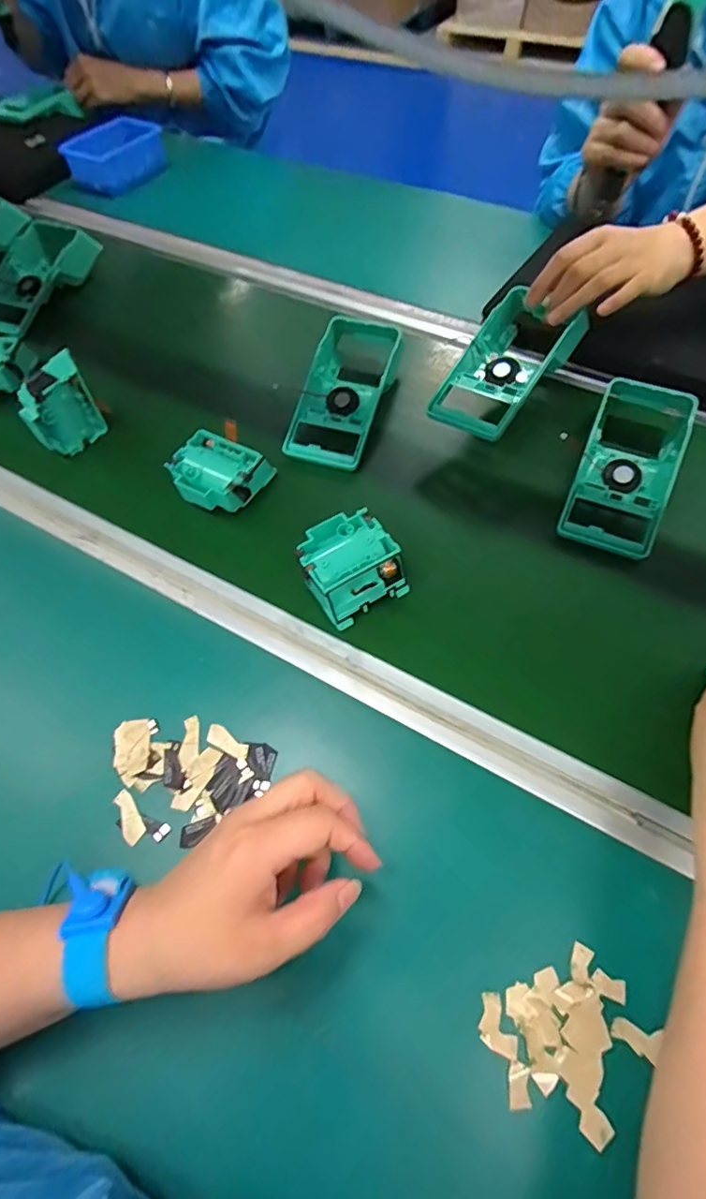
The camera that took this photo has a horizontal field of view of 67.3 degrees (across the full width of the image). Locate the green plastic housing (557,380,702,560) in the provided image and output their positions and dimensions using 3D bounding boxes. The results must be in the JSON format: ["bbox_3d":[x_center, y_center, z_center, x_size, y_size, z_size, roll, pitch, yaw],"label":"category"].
[{"bbox_3d":[0.254,-0.120,0.494,0.080,0.067,0.165,21,63,15],"label":"green plastic housing"}]

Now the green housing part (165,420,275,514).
[{"bbox_3d":[-0.128,-0.124,0.506,0.076,0.043,0.073,23,63,16],"label":"green housing part"}]

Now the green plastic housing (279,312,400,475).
[{"bbox_3d":[-0.005,-0.223,0.565,0.085,0.045,0.191,16,74,12],"label":"green plastic housing"}]

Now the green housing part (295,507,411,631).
[{"bbox_3d":[-0.003,-0.028,0.455,0.075,0.044,0.078,-29,62,-13],"label":"green housing part"}]

